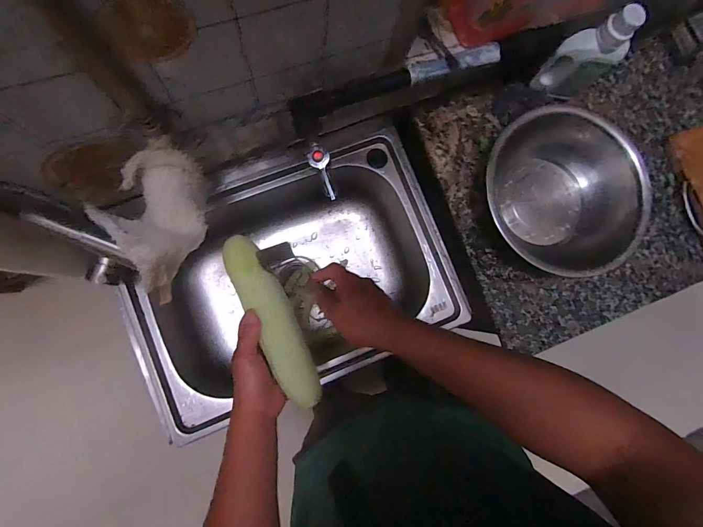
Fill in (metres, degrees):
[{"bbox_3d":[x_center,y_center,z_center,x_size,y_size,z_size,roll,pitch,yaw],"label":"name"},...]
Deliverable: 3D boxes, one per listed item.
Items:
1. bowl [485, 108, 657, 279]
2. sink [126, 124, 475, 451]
[{"bbox_3d":[0.356,-0.110,0.617,0.265,0.084,0.261,1,83,-7],"label":"bowl"},{"bbox_3d":[-0.108,0.021,0.696,0.527,0.195,0.363,-20,86,-9],"label":"sink"}]

